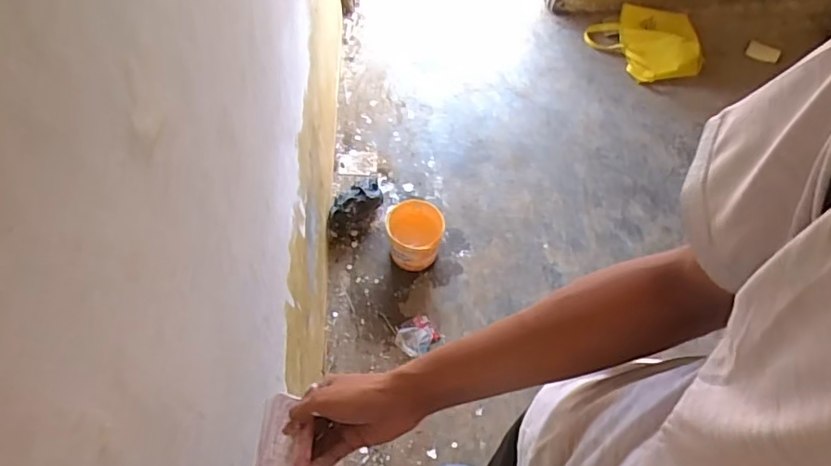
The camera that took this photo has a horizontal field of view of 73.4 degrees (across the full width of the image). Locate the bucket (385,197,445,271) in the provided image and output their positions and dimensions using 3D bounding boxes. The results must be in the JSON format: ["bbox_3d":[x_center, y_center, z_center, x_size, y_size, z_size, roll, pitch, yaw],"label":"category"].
[{"bbox_3d":[0.000,0.001,1.576,0.155,0.143,0.165,0,60,-1],"label":"bucket"}]

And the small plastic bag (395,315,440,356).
[{"bbox_3d":[0.004,0.279,1.516,0.112,0.033,0.095,-41,69,-21],"label":"small plastic bag"}]

